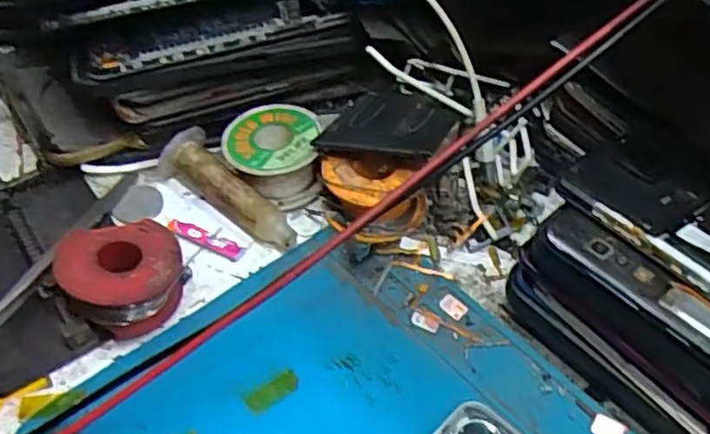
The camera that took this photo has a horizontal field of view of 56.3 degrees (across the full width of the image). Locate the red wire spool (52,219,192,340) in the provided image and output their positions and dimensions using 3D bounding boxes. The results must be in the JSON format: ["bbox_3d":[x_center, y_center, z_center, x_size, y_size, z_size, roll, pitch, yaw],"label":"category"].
[{"bbox_3d":[-0.107,0.027,0.304,0.052,0.028,0.045,-3,44,-20],"label":"red wire spool"}]

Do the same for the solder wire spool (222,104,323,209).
[{"bbox_3d":[-0.045,-0.034,0.365,0.050,0.028,0.053,0,50,0],"label":"solder wire spool"}]

